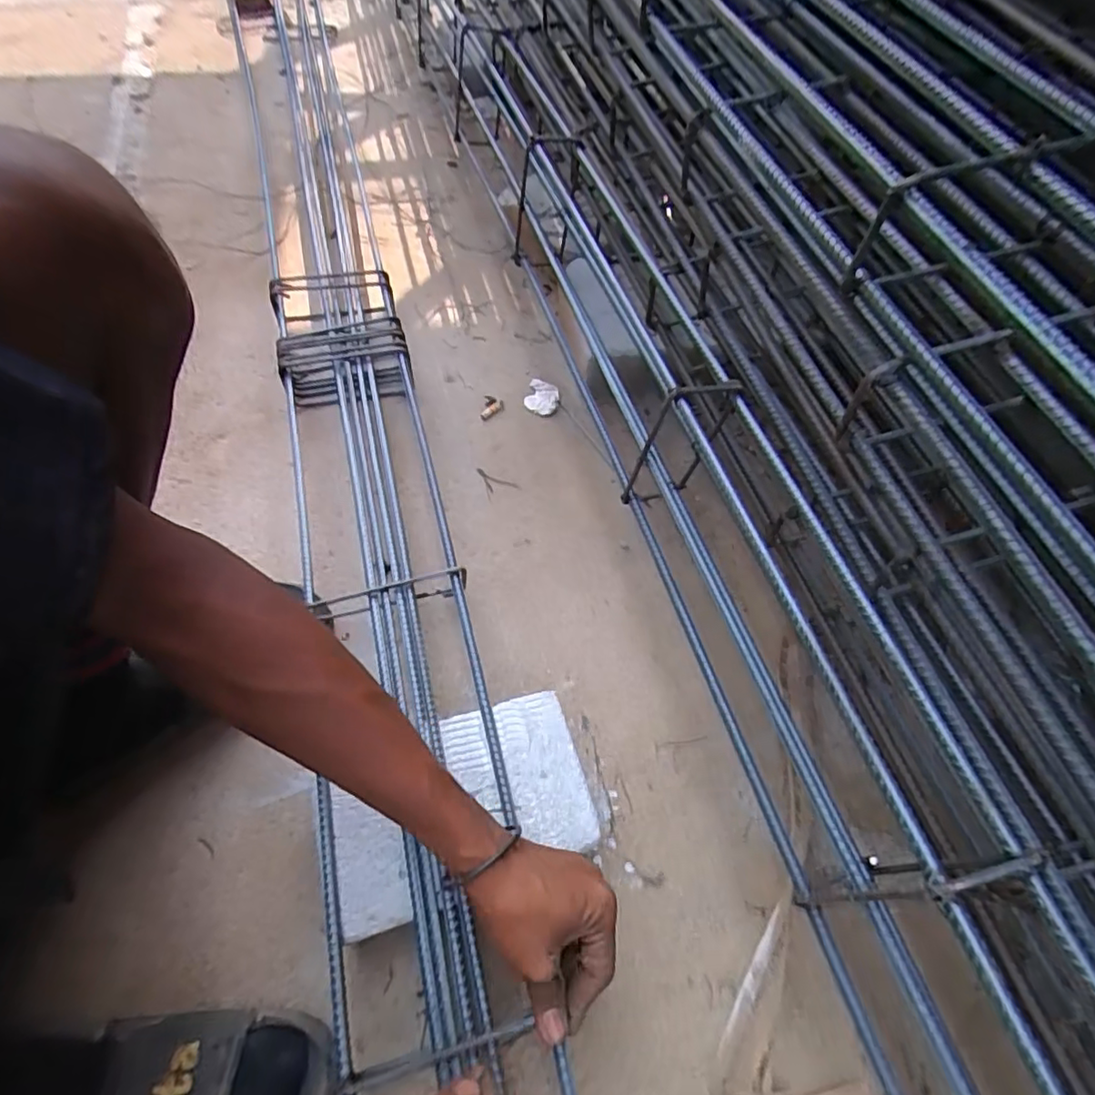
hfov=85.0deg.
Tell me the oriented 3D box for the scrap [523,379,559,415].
[{"bbox_3d":[-0.007,-0.193,0.761,0.042,0.015,0.050,8,58,2],"label":"scrap"}]

